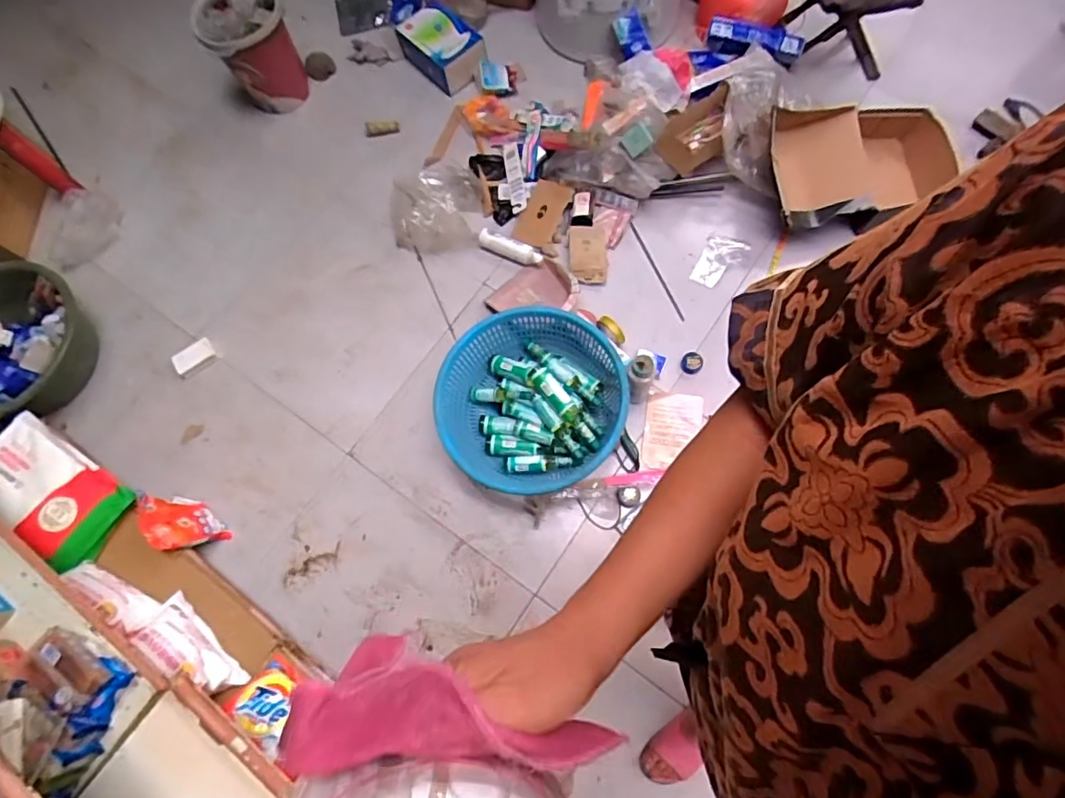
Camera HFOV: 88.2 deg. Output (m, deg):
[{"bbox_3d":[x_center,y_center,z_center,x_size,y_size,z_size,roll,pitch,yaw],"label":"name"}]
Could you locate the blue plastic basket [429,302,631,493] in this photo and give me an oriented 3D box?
[{"bbox_3d":[-0.004,0.008,1.363,0.462,0.151,0.433,-1,72,4],"label":"blue plastic basket"}]

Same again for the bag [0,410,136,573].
[{"bbox_3d":[-1.133,0.209,1.279,0.386,0.060,0.192,32,77,13],"label":"bag"}]

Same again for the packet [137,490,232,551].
[{"bbox_3d":[-0.848,0.295,1.332,0.164,0.171,0.055,47,120,27],"label":"packet"}]

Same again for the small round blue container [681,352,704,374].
[{"bbox_3d":[0.425,-0.096,1.464,0.056,0.016,0.058,-1,72,4],"label":"small round blue container"}]

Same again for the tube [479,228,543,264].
[{"bbox_3d":[-0.064,-0.434,1.574,0.191,0.036,0.043,25,75,12],"label":"tube"}]

